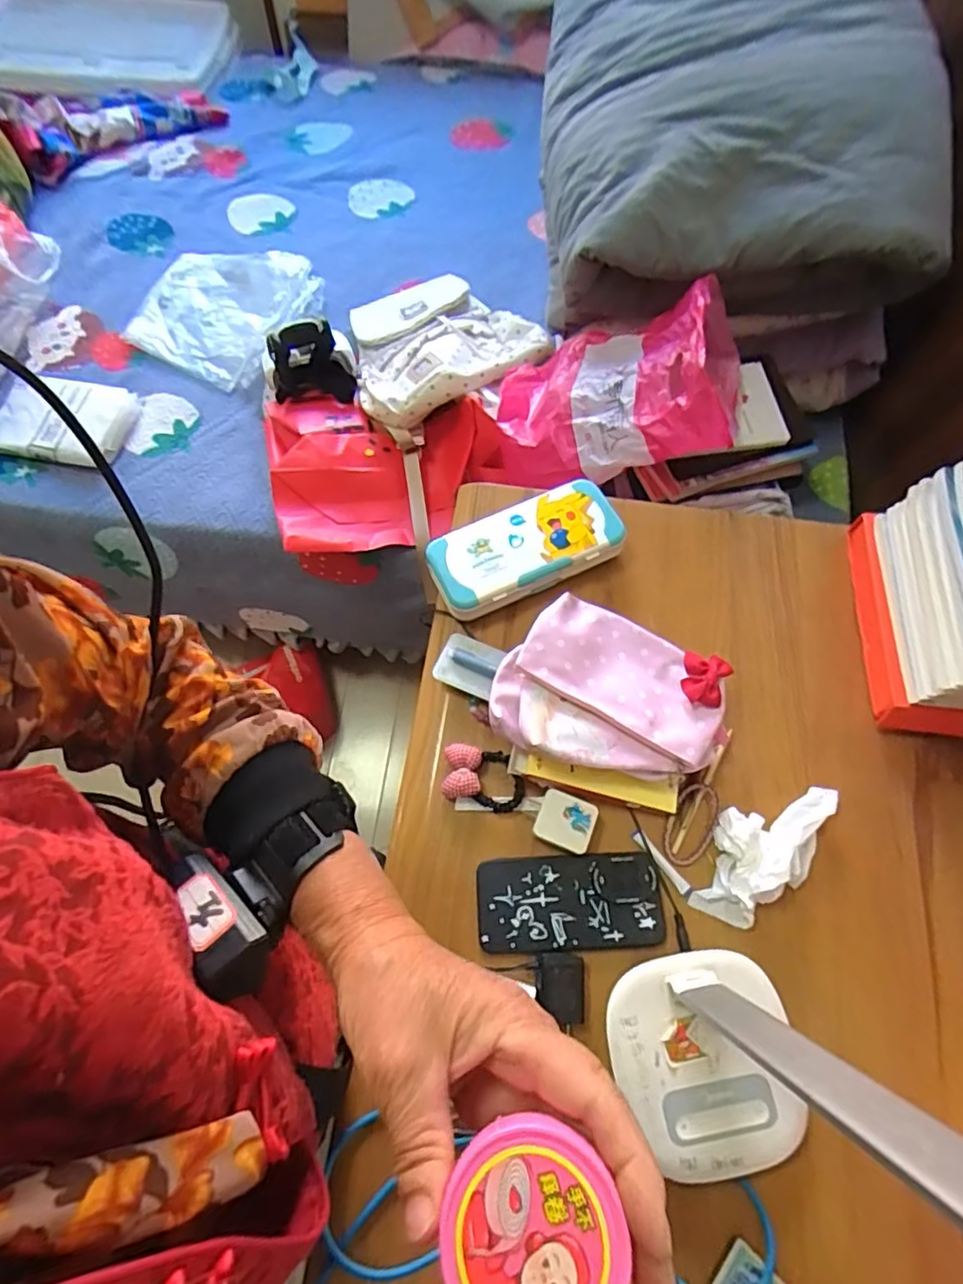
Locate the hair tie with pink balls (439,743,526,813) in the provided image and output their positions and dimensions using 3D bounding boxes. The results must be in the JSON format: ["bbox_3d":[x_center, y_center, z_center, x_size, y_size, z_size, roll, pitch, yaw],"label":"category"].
[{"bbox_3d":[0.002,0.131,0.577,0.077,0.022,0.056,8,67,4],"label":"hair tie with pink balls"}]

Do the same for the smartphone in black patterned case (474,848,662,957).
[{"bbox_3d":[0.078,0.233,0.538,0.159,0.014,0.079,-4,67,-1],"label":"smartphone in black patterned case"}]

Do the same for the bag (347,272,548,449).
[{"bbox_3d":[-0.090,-0.537,1.071,0.314,0.113,0.361,-27,69,-11],"label":"bag"}]

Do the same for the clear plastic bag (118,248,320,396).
[{"bbox_3d":[-0.494,-0.658,1.162,0.299,0.097,0.316,22,69,9],"label":"clear plastic bag"}]

